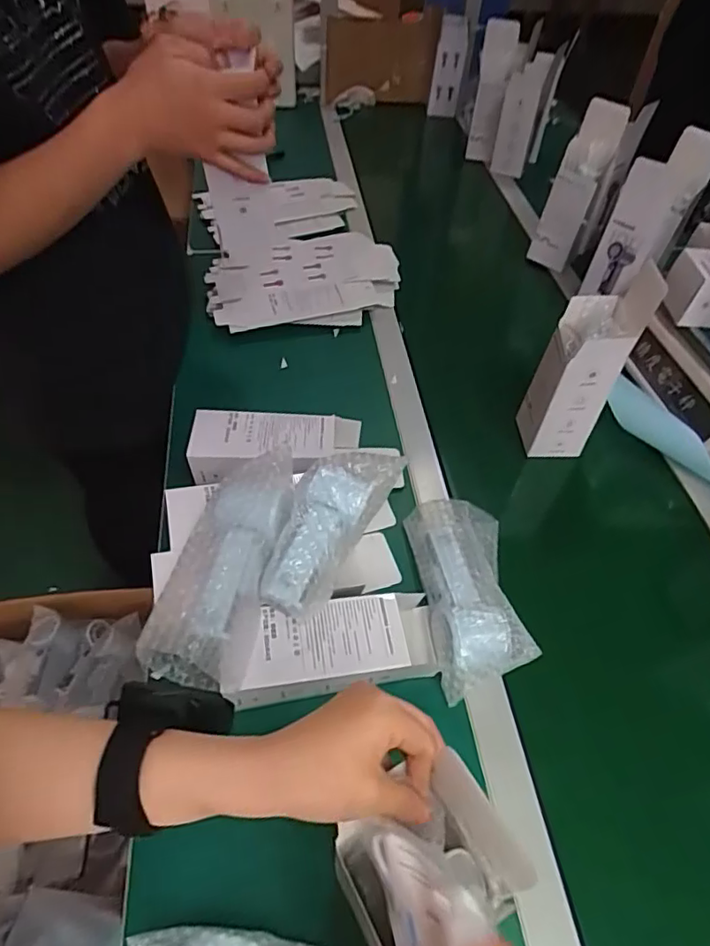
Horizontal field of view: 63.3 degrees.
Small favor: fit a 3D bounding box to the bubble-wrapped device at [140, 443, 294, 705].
[{"bbox_3d":[-0.108,0.077,0.508,0.077,0.080,0.214,12,51,7],"label":"bubble-wrapped device"}]

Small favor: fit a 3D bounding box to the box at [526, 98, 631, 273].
[{"bbox_3d":[0.365,-0.465,0.949,0.081,0.250,0.057,29,33,19],"label":"box"}]

